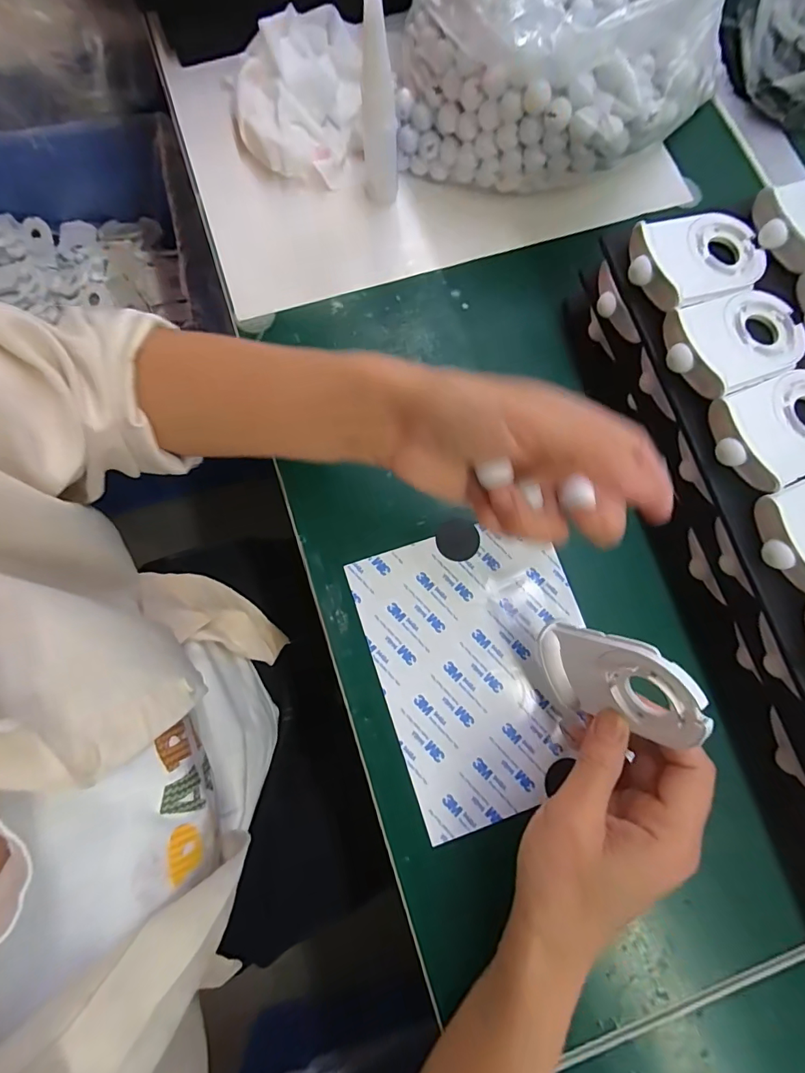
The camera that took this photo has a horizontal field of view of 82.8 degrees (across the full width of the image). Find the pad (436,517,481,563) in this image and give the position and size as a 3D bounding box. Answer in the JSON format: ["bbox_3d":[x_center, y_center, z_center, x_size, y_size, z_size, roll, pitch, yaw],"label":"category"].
[{"bbox_3d":[0.037,0.002,0.308,0.028,0.004,0.028,0,78,-1],"label":"pad"}]

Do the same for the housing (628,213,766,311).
[{"bbox_3d":[0.183,-0.173,0.280,0.088,0.015,0.057,-20,79,-6],"label":"housing"}]

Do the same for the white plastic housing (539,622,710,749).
[{"bbox_3d":[0.108,0.075,0.230,0.011,0.081,0.056,-26,104,-30],"label":"white plastic housing"}]

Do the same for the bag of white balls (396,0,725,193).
[{"bbox_3d":[0.107,-0.385,0.313,0.192,0.131,0.258,15,78,2],"label":"bag of white balls"}]

